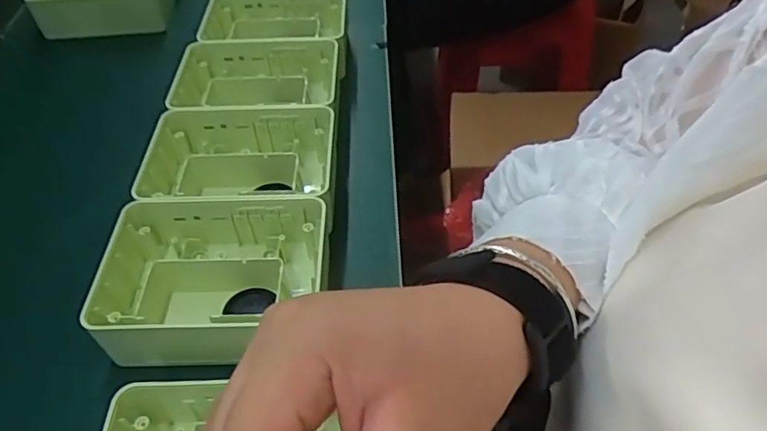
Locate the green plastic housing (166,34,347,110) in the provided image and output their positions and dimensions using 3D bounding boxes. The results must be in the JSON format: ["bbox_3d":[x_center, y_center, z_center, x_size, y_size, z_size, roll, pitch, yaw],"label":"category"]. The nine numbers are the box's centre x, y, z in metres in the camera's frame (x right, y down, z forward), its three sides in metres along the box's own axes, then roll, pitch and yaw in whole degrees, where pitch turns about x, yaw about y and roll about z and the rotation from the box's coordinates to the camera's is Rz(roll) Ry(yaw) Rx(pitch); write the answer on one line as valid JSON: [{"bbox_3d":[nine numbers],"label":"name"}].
[{"bbox_3d":[-0.113,-0.113,0.526,0.152,0.051,0.102,-4,45,0],"label":"green plastic housing"}]

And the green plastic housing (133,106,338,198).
[{"bbox_3d":[-0.110,-0.033,0.458,0.141,0.057,0.101,-4,45,0],"label":"green plastic housing"}]

